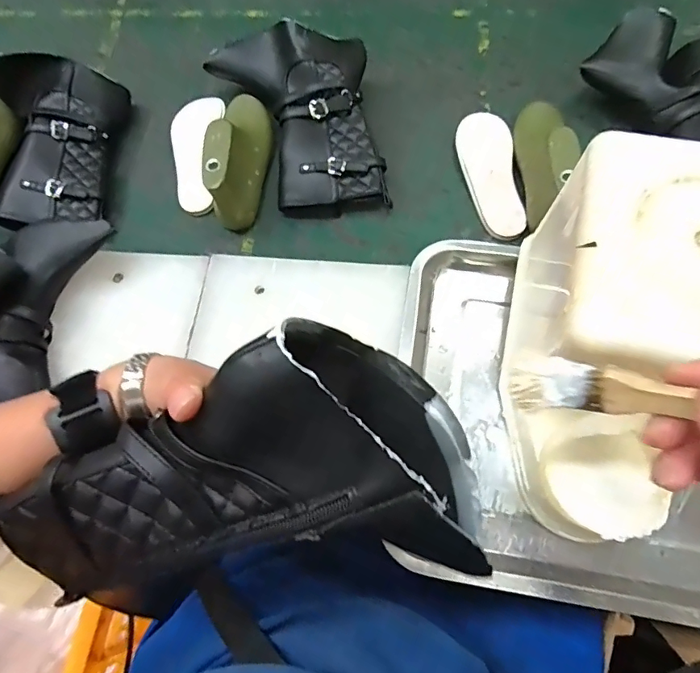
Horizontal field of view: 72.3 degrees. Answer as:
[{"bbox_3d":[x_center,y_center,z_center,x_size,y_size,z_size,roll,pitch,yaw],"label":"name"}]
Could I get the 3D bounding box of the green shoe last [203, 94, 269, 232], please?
[{"bbox_3d":[-0.124,-0.205,0.544,0.047,0.090,0.186,3,70,5],"label":"green shoe last"}]

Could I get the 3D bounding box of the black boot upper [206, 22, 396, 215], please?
[{"bbox_3d":[-0.064,-0.251,0.557,0.184,0.087,0.220,-9,69,0],"label":"black boot upper"}]

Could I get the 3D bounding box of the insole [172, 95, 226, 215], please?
[{"bbox_3d":[-0.189,-0.225,0.583,0.058,0.011,0.166,2,73,-3],"label":"insole"}]

